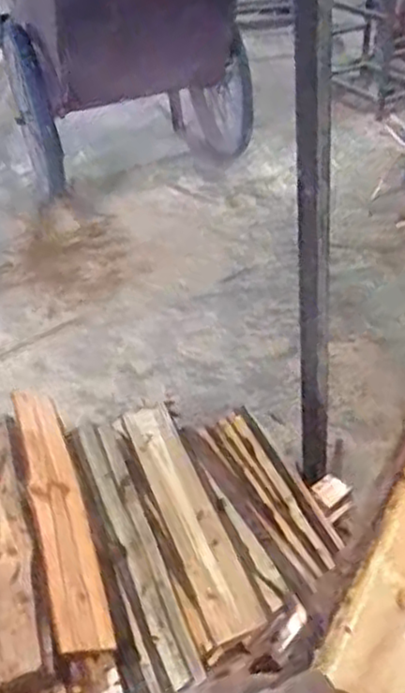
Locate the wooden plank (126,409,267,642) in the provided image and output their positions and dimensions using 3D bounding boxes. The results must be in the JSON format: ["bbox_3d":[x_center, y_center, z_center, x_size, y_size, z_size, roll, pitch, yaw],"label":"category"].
[{"bbox_3d":[-0.031,0.265,1.204,0.086,0.047,0.504,-16,43,-13],"label":"wooden plank"}]

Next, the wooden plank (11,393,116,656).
[{"bbox_3d":[-0.221,0.240,1.127,0.091,0.036,0.488,13,38,-33],"label":"wooden plank"}]

